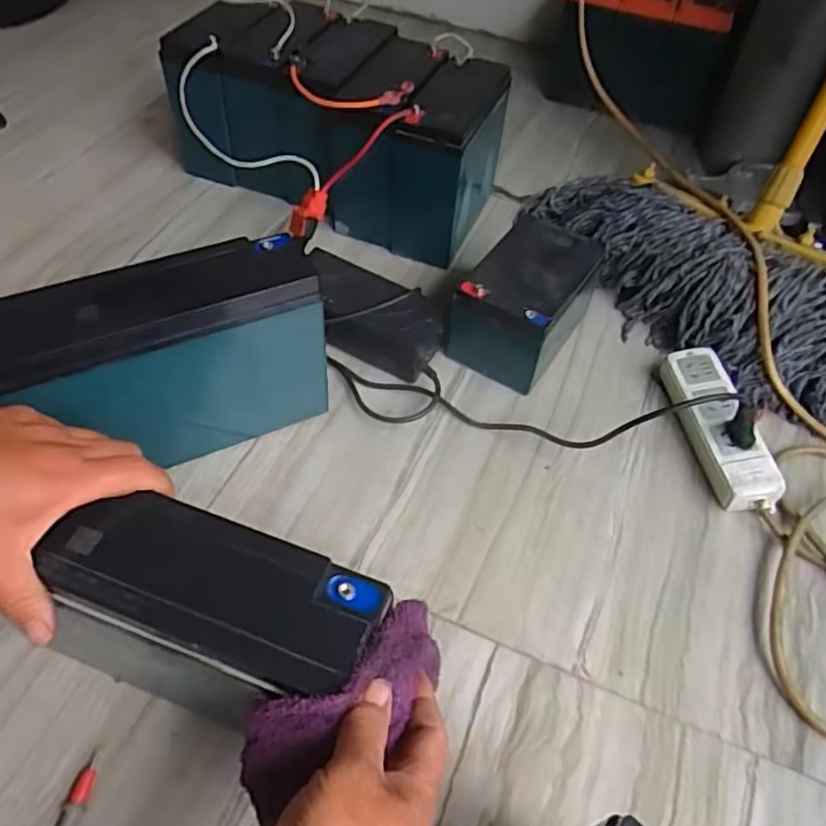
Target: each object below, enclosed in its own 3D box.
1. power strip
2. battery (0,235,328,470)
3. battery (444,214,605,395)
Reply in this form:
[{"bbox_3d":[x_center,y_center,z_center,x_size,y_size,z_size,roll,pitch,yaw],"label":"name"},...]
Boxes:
[{"bbox_3d":[0.296,0.011,0.655,0.060,0.041,0.176,-6,51,-8],"label":"power strip"},{"bbox_3d":[-0.203,-0.037,0.572,0.272,0.174,0.086,-21,54,-19],"label":"battery"},{"bbox_3d":[0.123,-0.124,0.711,0.104,0.103,0.173,28,54,19],"label":"battery"}]

